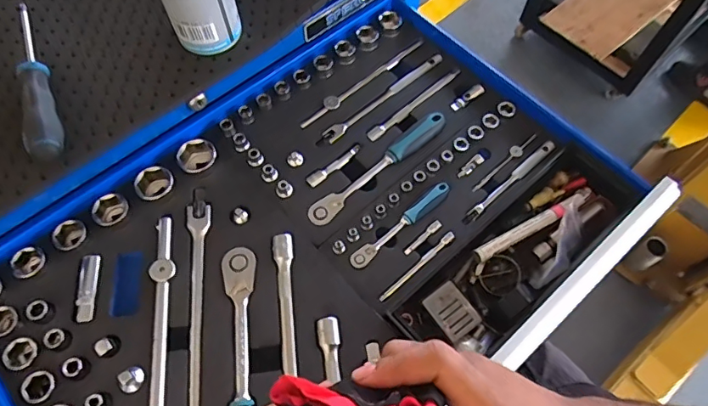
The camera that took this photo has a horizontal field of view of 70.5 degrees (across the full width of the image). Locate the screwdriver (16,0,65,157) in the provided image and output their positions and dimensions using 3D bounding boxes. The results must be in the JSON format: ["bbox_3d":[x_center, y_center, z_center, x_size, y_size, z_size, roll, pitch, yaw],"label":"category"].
[{"bbox_3d":[-0.307,-0.123,0.475,0.029,0.026,0.205,-24,66,-12],"label":"screwdriver"}]

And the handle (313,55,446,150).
[{"bbox_3d":[0.032,-0.123,0.589,0.192,0.009,0.018,-40,70,-18],"label":"handle"}]

